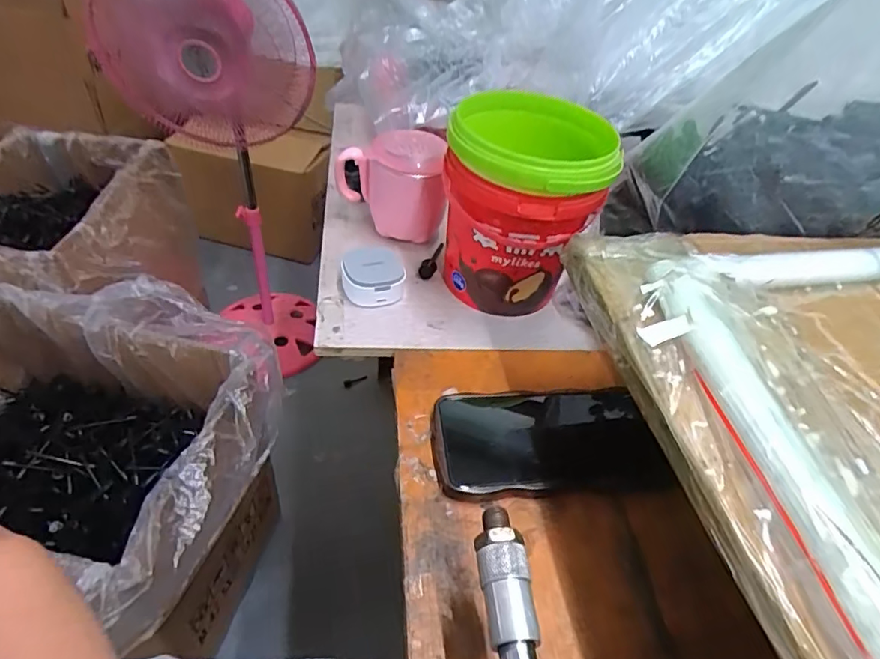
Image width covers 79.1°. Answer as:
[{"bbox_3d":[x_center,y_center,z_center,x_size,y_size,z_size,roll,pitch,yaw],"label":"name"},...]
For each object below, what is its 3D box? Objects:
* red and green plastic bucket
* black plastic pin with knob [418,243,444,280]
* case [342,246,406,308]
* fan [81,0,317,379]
[{"bbox_3d":[0.067,-0.104,0.463,0.123,0.154,0.129,5,44,-5],"label":"red and green plastic bucket"},{"bbox_3d":[-0.007,-0.069,0.523,0.014,0.016,0.061,14,44,5],"label":"black plastic pin with knob"},{"bbox_3d":[-0.061,-0.049,0.479,0.053,0.029,0.054,-1,45,-11],"label":"case"},{"bbox_3d":[-0.441,-0.348,1.158,0.325,0.866,0.413,-11,47,-20],"label":"fan"}]

